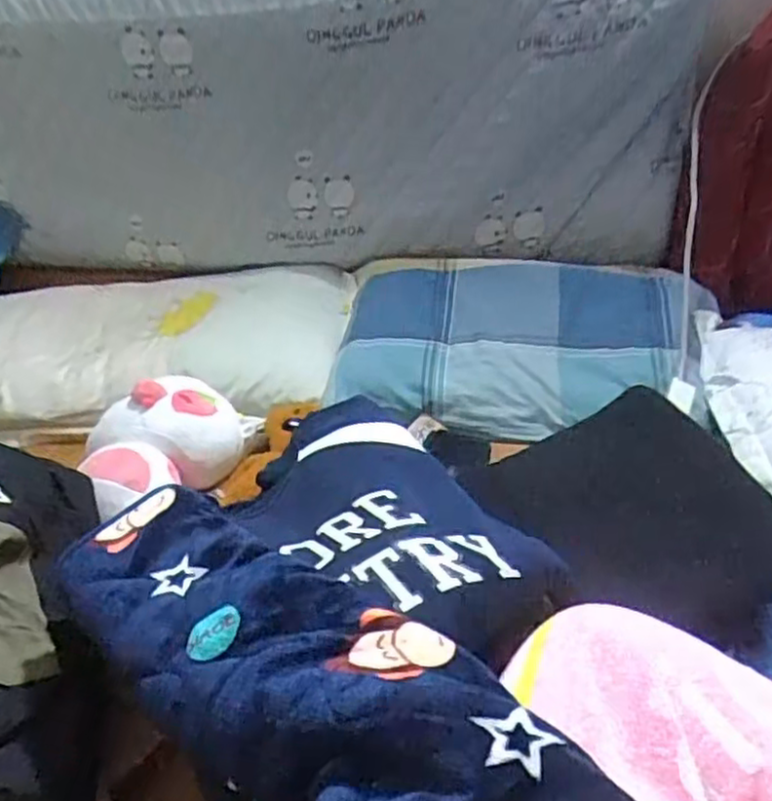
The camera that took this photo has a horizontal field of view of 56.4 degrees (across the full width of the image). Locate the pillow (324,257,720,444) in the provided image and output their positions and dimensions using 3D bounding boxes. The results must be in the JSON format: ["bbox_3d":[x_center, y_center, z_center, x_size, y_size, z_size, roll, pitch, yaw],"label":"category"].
[{"bbox_3d":[0.181,-0.089,1.029,0.492,0.097,0.326,1,35,8],"label":"pillow"}]

